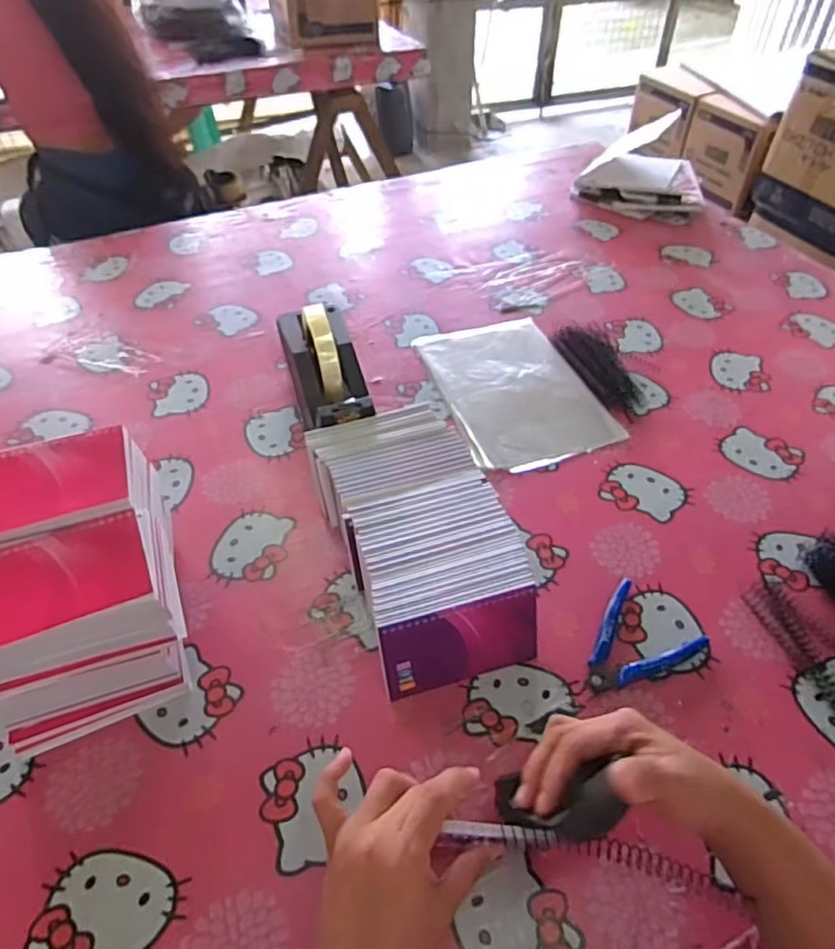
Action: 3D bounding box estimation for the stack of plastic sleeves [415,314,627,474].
[{"bbox_3d":[0.115,-0.113,0.776,0.173,0.011,0.274,-14,49,-13],"label":"stack of plastic sleeves"}]

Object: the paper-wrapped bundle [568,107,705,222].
[{"bbox_3d":[0.419,-0.566,1.128,0.223,0.116,0.213,20,50,18],"label":"paper-wrapped bundle"}]

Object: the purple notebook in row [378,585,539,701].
[{"bbox_3d":[0.036,0.133,0.497,0.129,0.073,0.011,-13,23,-10],"label":"purple notebook in row"}]

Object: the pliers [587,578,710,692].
[{"bbox_3d":[0.188,0.150,0.532,0.081,0.010,0.109,33,55,27],"label":"pliers"}]

